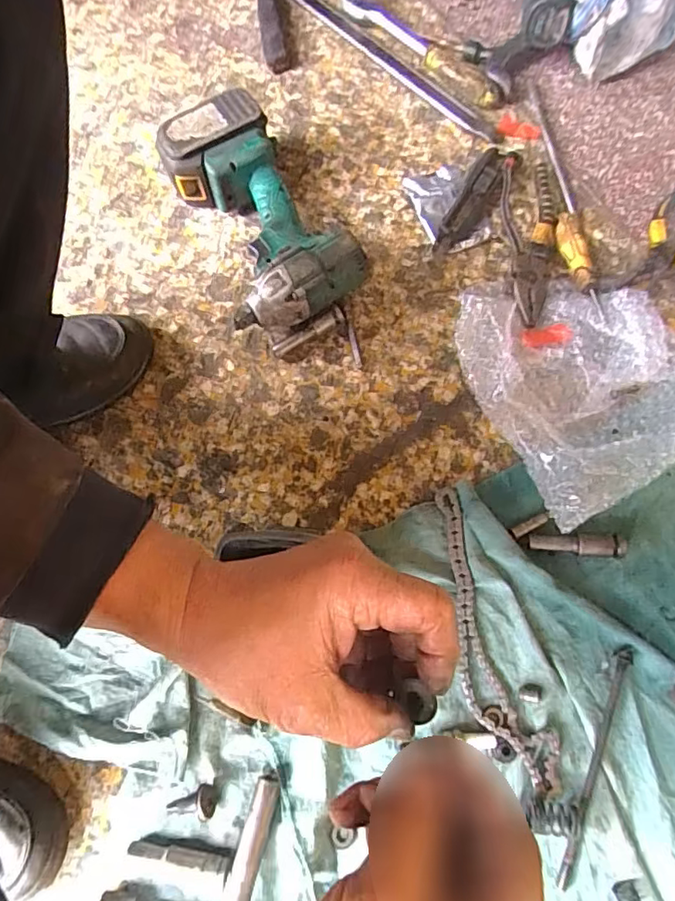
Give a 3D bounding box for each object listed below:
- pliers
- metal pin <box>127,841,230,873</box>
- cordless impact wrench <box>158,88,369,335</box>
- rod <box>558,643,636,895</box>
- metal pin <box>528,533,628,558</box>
[{"bbox_3d":[0.206,-0.213,0.558,0.057,0.024,0.230,2,72,1],"label":"pliers"},{"bbox_3d":[-0.119,0.306,0.402,0.076,0.016,0.010,5,72,2],"label":"metal pin"},{"bbox_3d":[-0.086,-0.235,0.542,0.124,0.076,0.241,-32,74,-9],"label":"cordless impact wrench"},{"bbox_3d":[0.202,0.242,0.415,0.014,0.007,0.181,22,74,8],"label":"rod"},{"bbox_3d":[0.208,0.083,0.463,0.079,0.017,0.019,0,72,1],"label":"metal pin"}]

